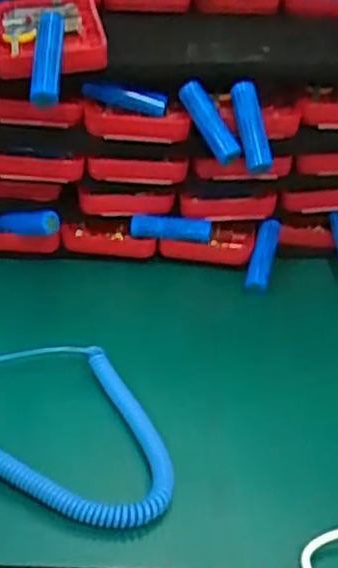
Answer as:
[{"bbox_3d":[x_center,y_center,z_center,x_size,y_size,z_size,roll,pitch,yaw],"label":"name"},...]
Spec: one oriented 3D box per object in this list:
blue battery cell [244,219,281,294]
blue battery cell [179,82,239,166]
[{"bbox_3d":[0.059,-0.017,0.472,0.014,0.017,0.053,12,62,13],"label":"blue battery cell"},{"bbox_3d":[0.023,-0.090,0.409,0.015,0.049,0.011,-26,13,39],"label":"blue battery cell"}]

